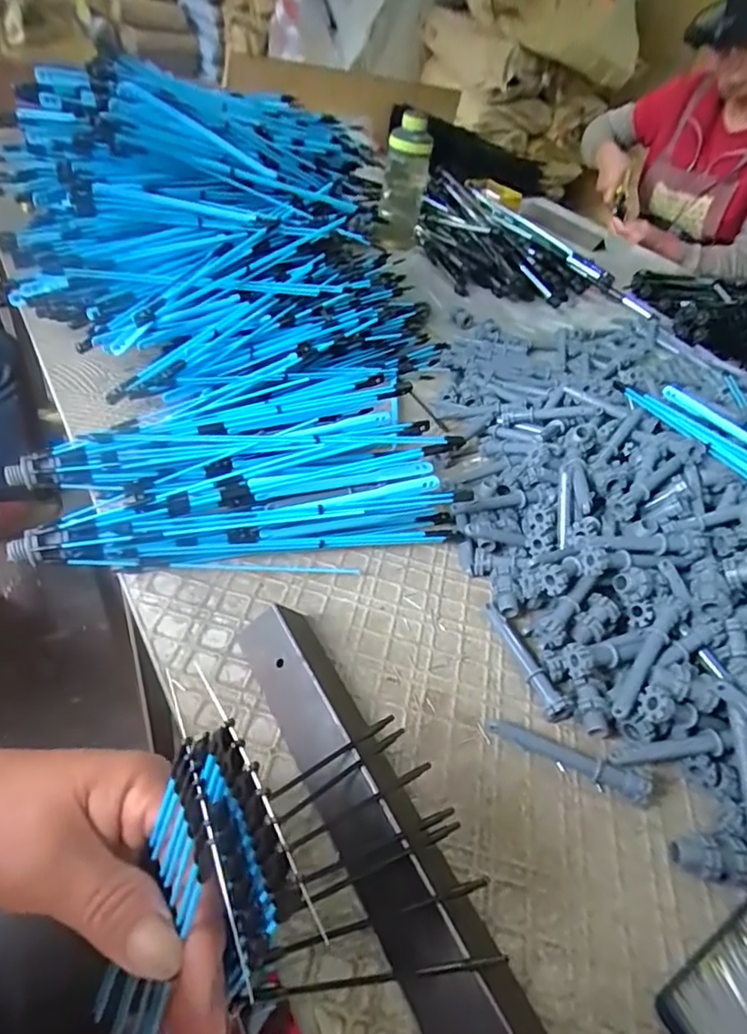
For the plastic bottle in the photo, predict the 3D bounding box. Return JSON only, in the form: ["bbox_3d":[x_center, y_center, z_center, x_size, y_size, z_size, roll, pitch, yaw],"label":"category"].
[{"bbox_3d":[0.049,-0.553,0.948,0.073,0.187,0.083,8,43,-6],"label":"plastic bottle"}]

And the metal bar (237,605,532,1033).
[{"bbox_3d":[0.008,0.170,0.288,0.047,0.035,0.316,-16,50,-29],"label":"metal bar"}]

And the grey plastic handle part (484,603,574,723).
[{"bbox_3d":[0.106,0.097,0.399,0.017,0.016,0.093,-7,46,-20],"label":"grey plastic handle part"}]

